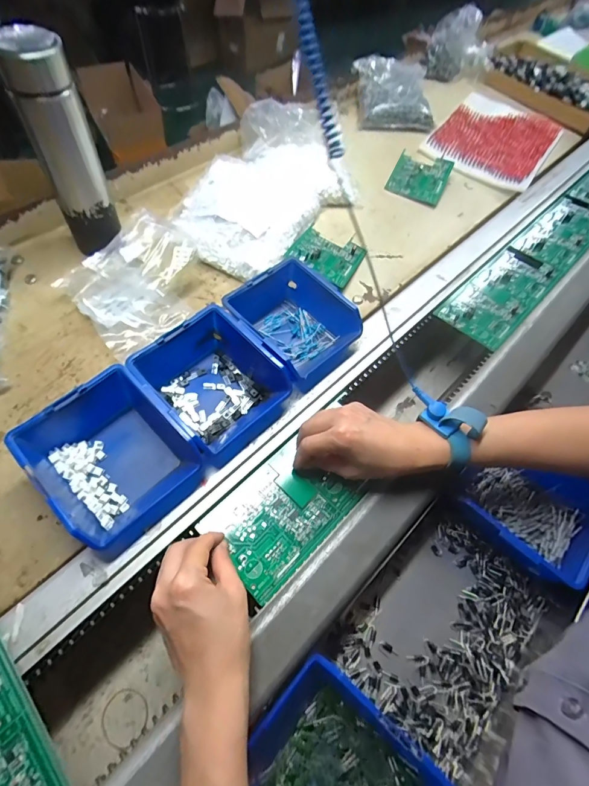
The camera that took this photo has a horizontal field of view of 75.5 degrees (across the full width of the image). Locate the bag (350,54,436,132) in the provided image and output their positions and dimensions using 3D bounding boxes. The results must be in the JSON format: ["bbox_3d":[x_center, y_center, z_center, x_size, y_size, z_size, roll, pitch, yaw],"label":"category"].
[{"bbox_3d":[0.212,-0.637,0.805,0.166,0.064,0.193,-2,58,-4],"label":"bag"}]

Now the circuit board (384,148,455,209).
[{"bbox_3d":[0.226,-0.391,0.678,0.094,0.014,0.116,24,74,7],"label":"circuit board"}]

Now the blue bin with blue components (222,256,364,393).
[{"bbox_3d":[0.000,-0.087,0.460,0.121,0.057,0.136,-38,67,-23],"label":"blue bin with blue components"}]

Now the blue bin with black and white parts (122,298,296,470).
[{"bbox_3d":[-0.088,-0.012,0.411,0.121,0.072,0.139,-39,68,-24],"label":"blue bin with black and white parts"}]

